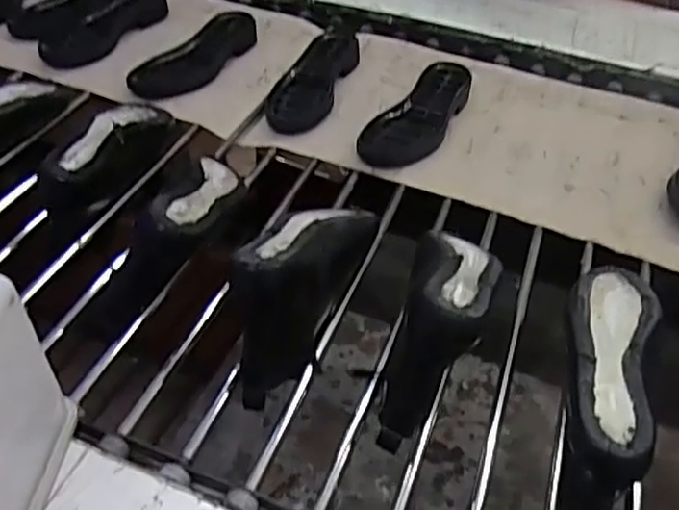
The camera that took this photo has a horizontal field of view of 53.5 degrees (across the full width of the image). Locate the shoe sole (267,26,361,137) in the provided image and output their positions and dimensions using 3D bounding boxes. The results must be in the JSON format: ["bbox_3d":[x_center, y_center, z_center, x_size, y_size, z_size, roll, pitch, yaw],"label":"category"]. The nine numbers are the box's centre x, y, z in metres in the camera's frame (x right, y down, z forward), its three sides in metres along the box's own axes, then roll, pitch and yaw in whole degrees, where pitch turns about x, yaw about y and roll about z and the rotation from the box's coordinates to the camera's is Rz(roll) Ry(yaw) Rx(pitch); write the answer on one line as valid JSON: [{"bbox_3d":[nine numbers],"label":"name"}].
[{"bbox_3d":[-0.035,-0.253,0.954,0.083,0.024,0.241,15,48,11],"label":"shoe sole"}]

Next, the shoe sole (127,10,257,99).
[{"bbox_3d":[-0.195,-0.281,0.950,0.075,0.034,0.223,27,51,20],"label":"shoe sole"}]

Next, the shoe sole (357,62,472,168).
[{"bbox_3d":[0.106,-0.182,0.882,0.082,0.028,0.229,28,51,21],"label":"shoe sole"}]

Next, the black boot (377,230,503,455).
[{"bbox_3d":[0.094,0.055,0.596,0.079,0.124,0.230,13,47,8],"label":"black boot"}]

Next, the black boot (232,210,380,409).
[{"bbox_3d":[-0.036,0.019,0.624,0.080,0.112,0.226,15,47,11],"label":"black boot"}]

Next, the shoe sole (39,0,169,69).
[{"bbox_3d":[-0.348,-0.348,1.009,0.084,0.020,0.236,25,50,19],"label":"shoe sole"}]

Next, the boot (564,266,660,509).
[{"bbox_3d":[0.223,0.118,0.597,0.071,0.119,0.241,17,48,12],"label":"boot"}]

